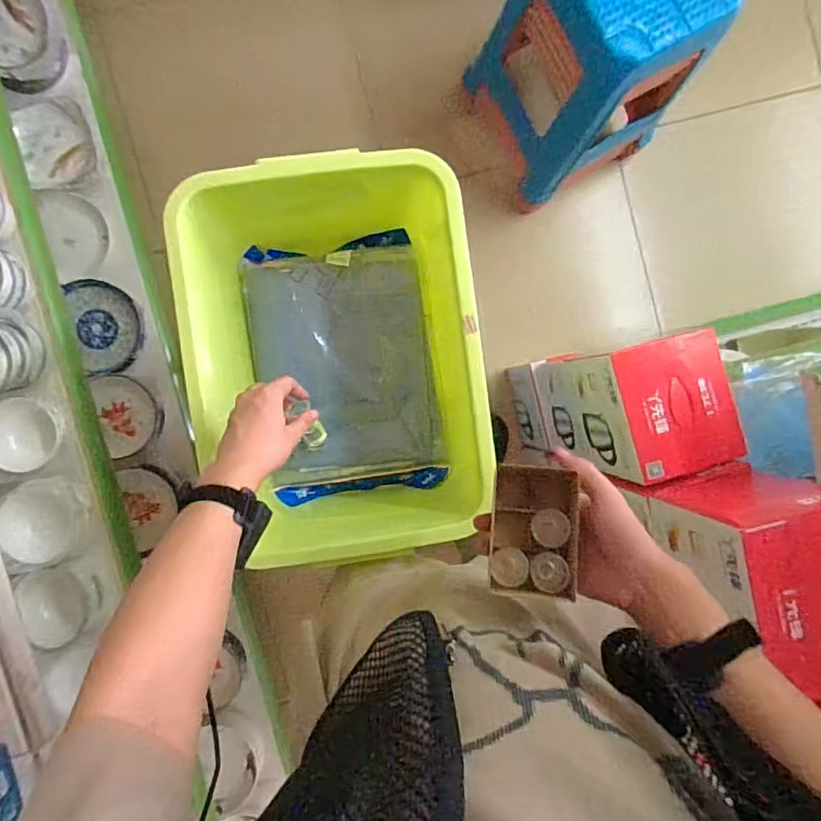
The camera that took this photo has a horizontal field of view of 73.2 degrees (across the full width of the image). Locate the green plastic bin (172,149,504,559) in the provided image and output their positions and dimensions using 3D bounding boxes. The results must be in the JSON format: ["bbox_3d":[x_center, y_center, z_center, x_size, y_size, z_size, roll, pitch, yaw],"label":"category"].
[{"bbox_3d":[-0.110,-0.083,0.838,0.359,0.275,0.581,-10,93,-3],"label":"green plastic bin"}]

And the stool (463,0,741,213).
[{"bbox_3d":[0.382,-0.733,1.173,0.335,0.533,0.339,-27,94,-3],"label":"stool"}]

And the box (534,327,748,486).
[{"bbox_3d":[0.388,-0.013,1.017,0.169,0.401,0.200,-14,93,-3],"label":"box"}]

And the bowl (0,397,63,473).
[{"bbox_3d":[-0.614,0.034,0.876,0.110,0.046,0.105,0,92,-4],"label":"bowl"}]

